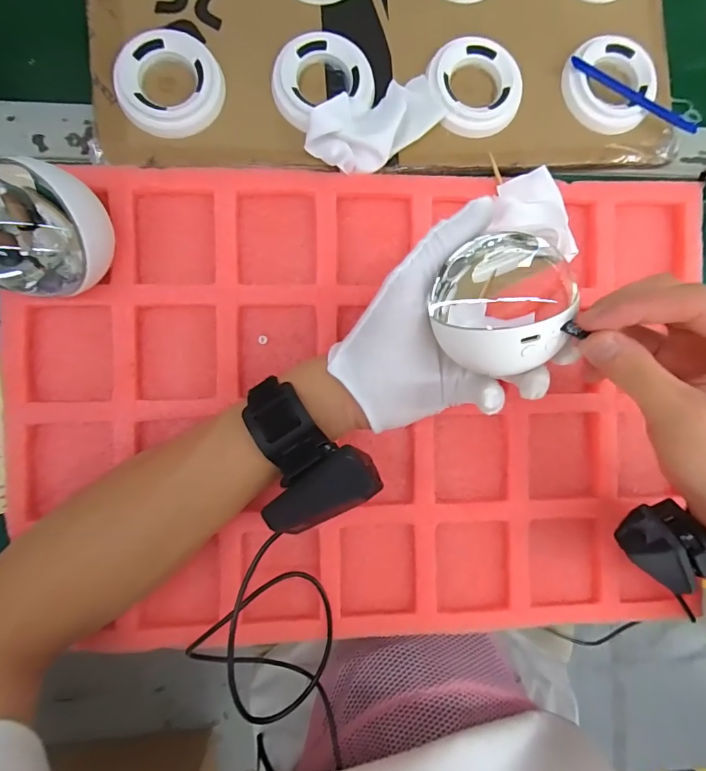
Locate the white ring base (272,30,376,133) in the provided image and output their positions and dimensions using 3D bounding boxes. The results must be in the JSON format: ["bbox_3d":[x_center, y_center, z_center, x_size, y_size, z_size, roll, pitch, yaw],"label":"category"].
[{"bbox_3d":[-0.022,-0.221,0.299,0.071,0.014,0.062,-26,92,-4],"label":"white ring base"}]

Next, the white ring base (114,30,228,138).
[{"bbox_3d":[-0.127,-0.210,0.292,0.070,0.012,0.075,10,89,-4],"label":"white ring base"}]

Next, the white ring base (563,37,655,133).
[{"bbox_3d":[0.195,-0.228,0.317,0.068,0.013,0.063,0,90,-4],"label":"white ring base"}]

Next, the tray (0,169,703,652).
[{"bbox_3d":[0.009,0.015,0.303,0.476,0.020,0.325,-1,89,-4],"label":"tray"}]

